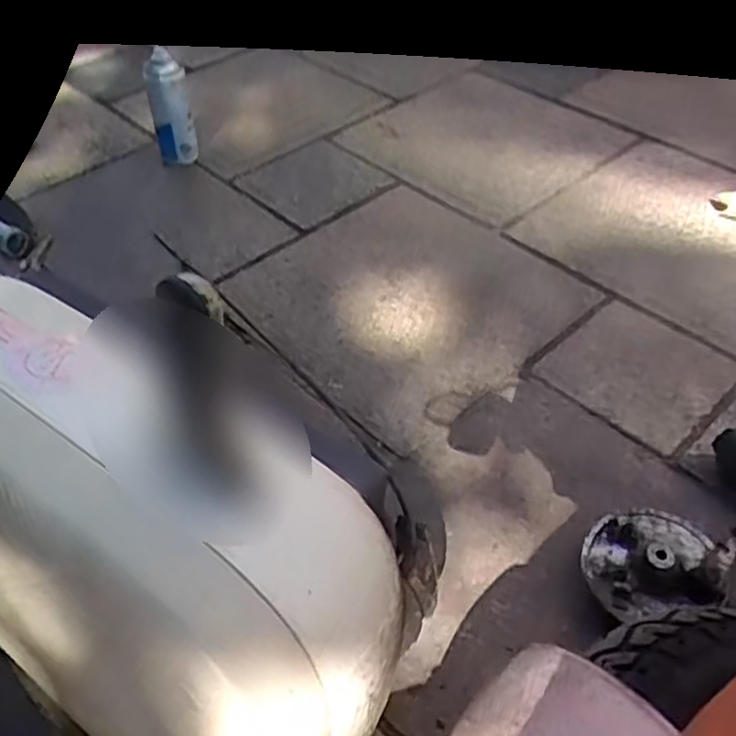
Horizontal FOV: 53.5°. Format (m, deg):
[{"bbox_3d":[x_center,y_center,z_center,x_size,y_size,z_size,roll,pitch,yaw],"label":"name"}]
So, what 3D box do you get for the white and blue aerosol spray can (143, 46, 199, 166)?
[{"bbox_3d":[-0.323,-0.425,1.195,0.061,0.168,0.074,-12,47,-9],"label":"white and blue aerosol spray can"}]

